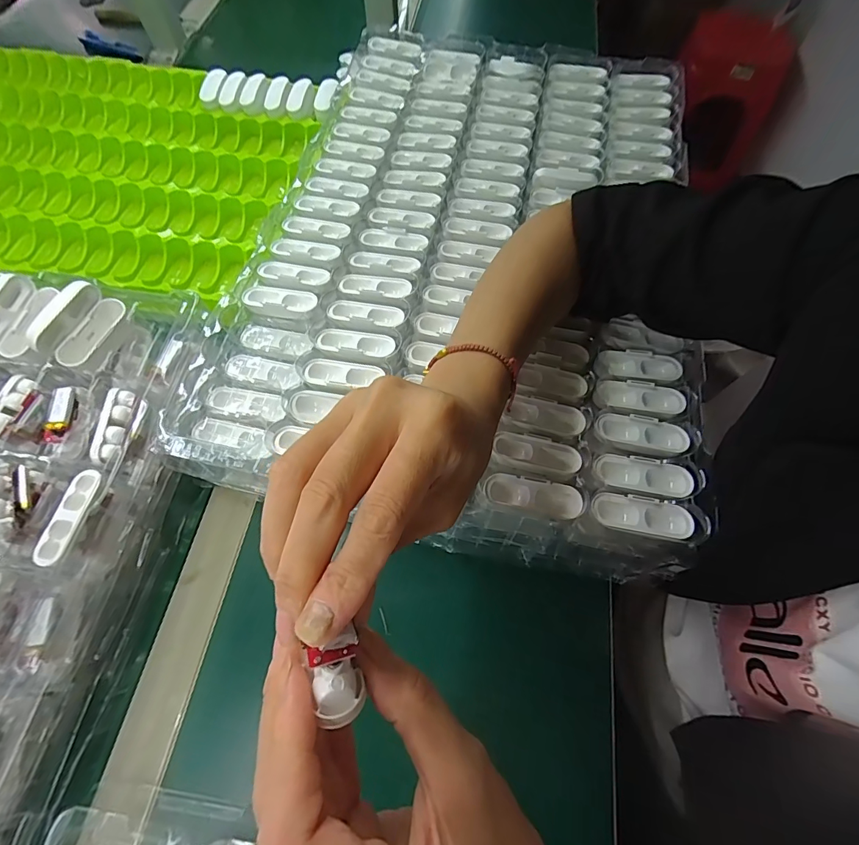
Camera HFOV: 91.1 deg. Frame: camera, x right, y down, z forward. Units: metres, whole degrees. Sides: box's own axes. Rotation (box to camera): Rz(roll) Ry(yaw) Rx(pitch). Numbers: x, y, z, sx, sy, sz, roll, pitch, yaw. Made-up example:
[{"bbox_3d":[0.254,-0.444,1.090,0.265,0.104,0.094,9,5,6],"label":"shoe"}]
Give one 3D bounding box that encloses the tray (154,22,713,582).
[{"bbox_3d":[0.045,-0.194,0.410,0.401,0.027,0.592,13,66,6],"label":"tray"}]

